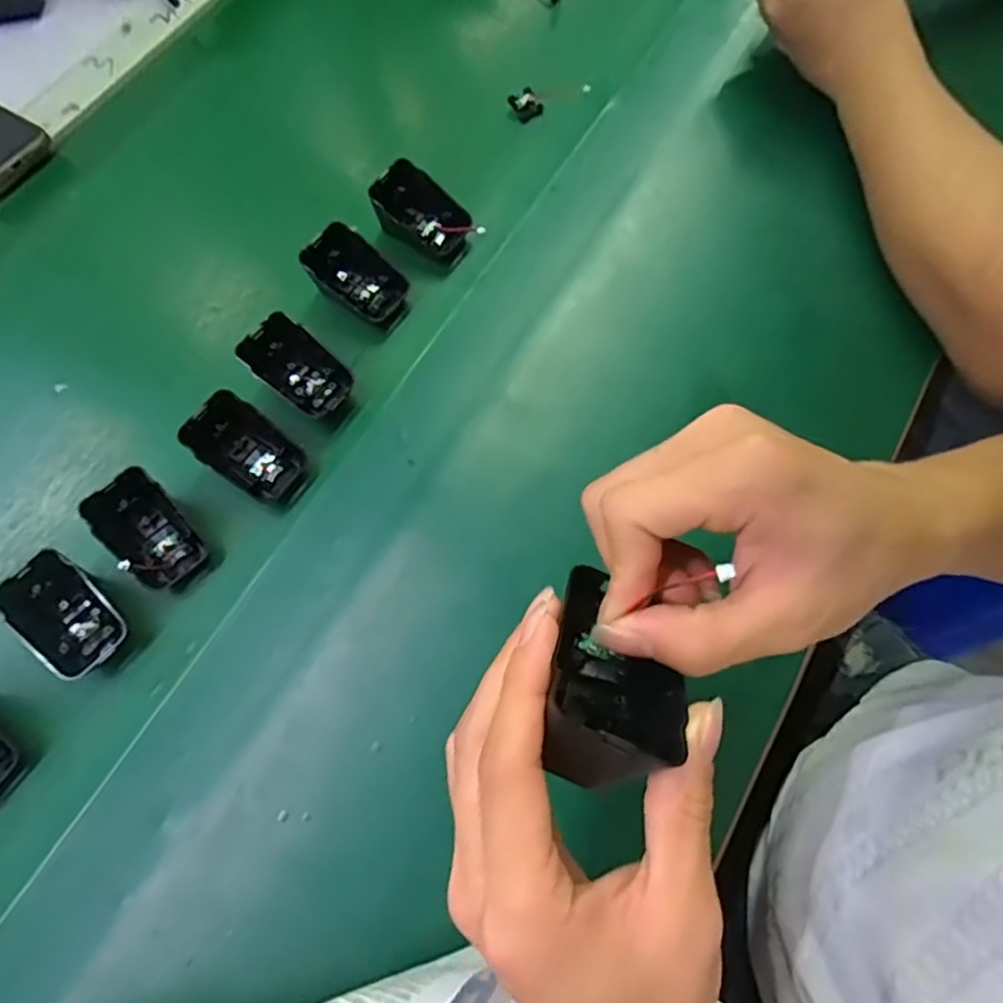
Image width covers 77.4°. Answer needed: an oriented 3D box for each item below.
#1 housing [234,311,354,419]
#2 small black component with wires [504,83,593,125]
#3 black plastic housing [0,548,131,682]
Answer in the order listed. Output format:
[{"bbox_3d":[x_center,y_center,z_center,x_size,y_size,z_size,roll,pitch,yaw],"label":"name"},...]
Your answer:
[{"bbox_3d":[-0.132,-0.086,0.412,0.070,0.021,0.044,36,78,-12],"label":"housing"},{"bbox_3d":[0.038,-0.326,0.510,0.063,0.022,0.014,-9,69,-1],"label":"small black component with wires"},{"bbox_3d":[-0.250,0.066,0.361,0.048,0.040,0.064,-43,73,-13],"label":"black plastic housing"}]

